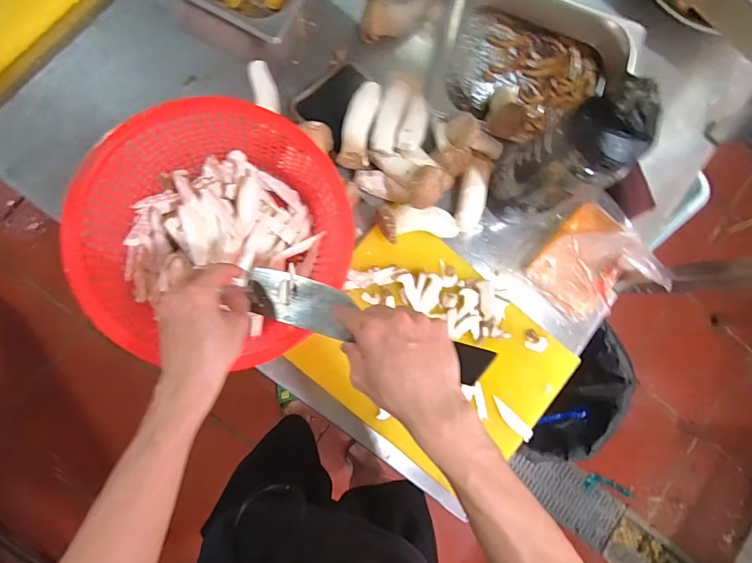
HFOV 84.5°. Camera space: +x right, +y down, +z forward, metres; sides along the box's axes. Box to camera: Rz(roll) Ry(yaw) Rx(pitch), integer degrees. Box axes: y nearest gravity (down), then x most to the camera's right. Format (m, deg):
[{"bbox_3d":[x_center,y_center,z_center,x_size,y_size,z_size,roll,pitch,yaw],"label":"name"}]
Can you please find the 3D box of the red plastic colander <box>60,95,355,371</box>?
[{"bbox_3d":[-0.211,-0.070,0.572,0.334,0.107,0.324,1,87,-9],"label":"red plastic colander"}]

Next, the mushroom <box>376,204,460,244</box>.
[{"bbox_3d":[0.065,-0.092,0.639,0.126,0.045,0.056,-7,88,-9],"label":"mushroom"}]

